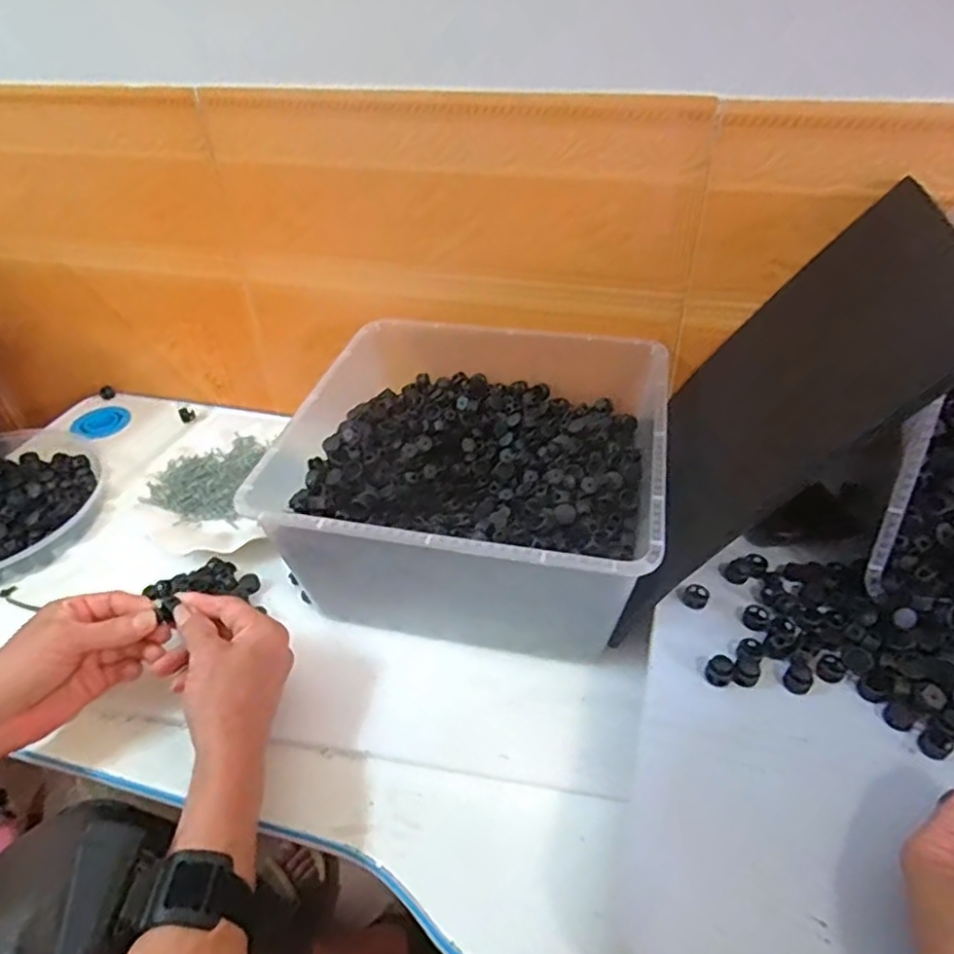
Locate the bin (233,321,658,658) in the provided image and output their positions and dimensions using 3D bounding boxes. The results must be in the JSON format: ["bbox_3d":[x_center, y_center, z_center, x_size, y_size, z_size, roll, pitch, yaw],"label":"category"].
[{"bbox_3d":[-0.005,0.003,0.584,0.305,0.147,0.296,7,41,10],"label":"bin"}]

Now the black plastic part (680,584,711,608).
[{"bbox_3d":[0.161,0.088,0.486,0.018,0.006,0.019,-1,40,1],"label":"black plastic part"}]

